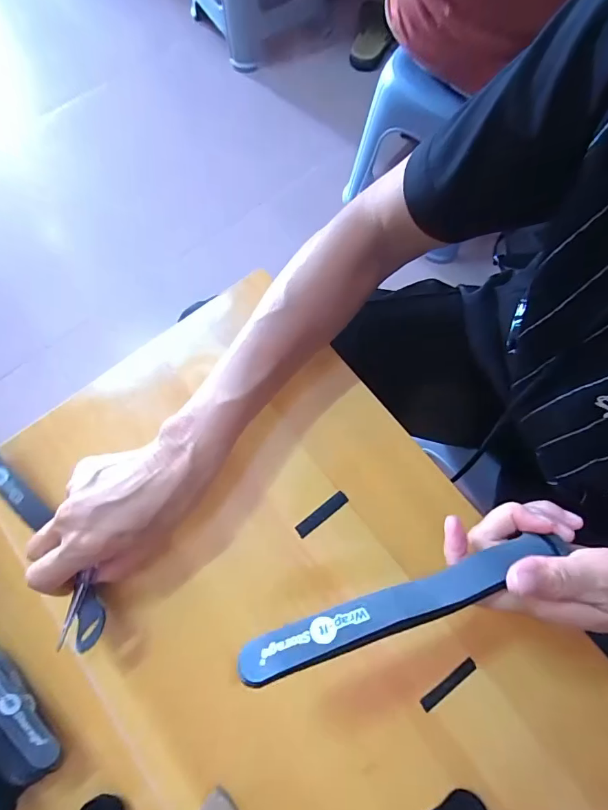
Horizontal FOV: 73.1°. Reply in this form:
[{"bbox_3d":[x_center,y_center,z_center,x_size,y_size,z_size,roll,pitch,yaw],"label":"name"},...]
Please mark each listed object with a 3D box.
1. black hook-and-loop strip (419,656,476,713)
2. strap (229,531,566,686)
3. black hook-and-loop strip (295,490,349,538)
[{"bbox_3d":[0.102,0.197,0.290,0.047,0.004,0.008,-36,76,-9],"label":"black hook-and-loop strip"},{"bbox_3d":[0.058,0.104,0.218,0.185,0.017,0.019,-14,74,-14],"label":"strap"},{"bbox_3d":[0.014,0.085,0.322,0.047,0.004,0.011,-36,77,-9],"label":"black hook-and-loop strip"}]

